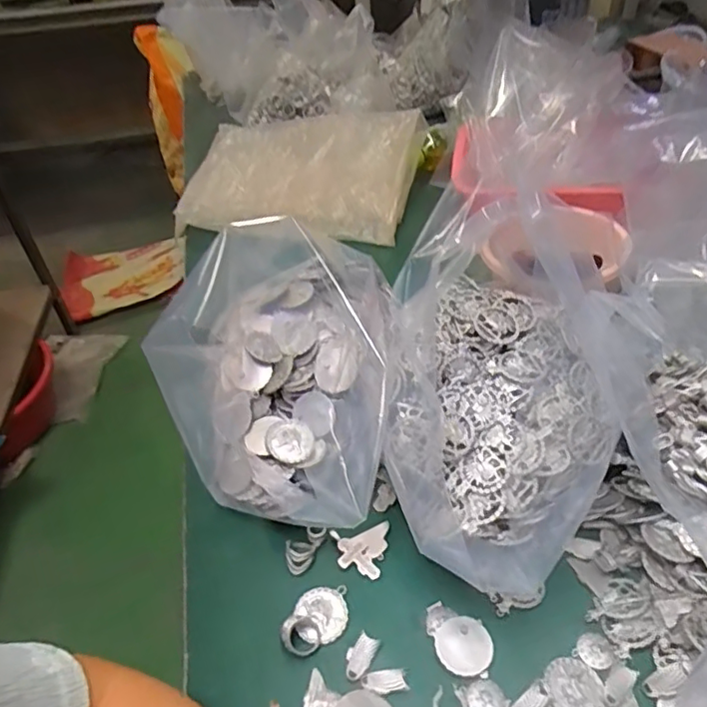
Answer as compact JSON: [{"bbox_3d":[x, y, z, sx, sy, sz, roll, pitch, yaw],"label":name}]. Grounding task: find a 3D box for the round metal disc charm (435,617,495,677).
[{"bbox_3d":[0.073,0.194,0.384,0.036,0.009,0.036,-1,39,1],"label":"round metal disc charm"}]

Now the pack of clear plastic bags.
[{"bbox_3d":[-0.082,-0.266,0.868,0.343,0.045,0.245,4,70,6],"label":"pack of clear plastic bags"}]

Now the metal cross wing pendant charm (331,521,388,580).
[{"bbox_3d":[0.009,0.151,0.440,0.043,0.009,0.039,-8,40,-8],"label":"metal cross wing pendant charm"}]

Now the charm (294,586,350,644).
[{"bbox_3d":[-0.022,0.183,0.405,0.037,0.007,0.035,-1,39,1],"label":"charm"}]

